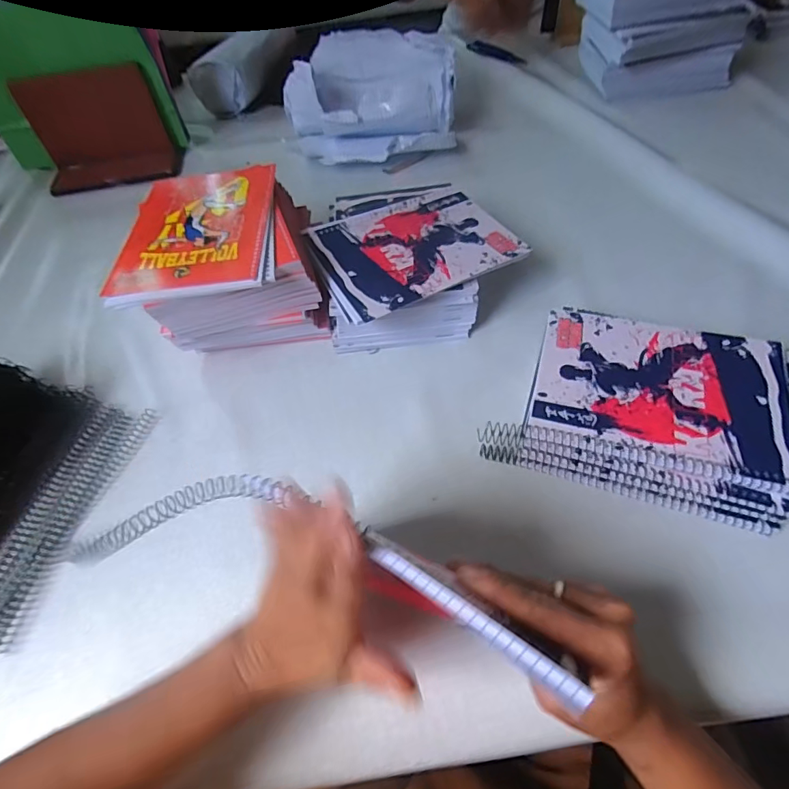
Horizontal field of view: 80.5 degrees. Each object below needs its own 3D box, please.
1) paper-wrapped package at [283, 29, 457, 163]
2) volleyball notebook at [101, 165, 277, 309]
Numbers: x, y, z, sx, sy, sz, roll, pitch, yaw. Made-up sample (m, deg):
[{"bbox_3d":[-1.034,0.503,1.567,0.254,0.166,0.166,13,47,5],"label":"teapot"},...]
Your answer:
[{"bbox_3d":[-0.039,-0.475,0.748,0.264,0.098,0.238,4,55,8],"label":"paper-wrapped package"},{"bbox_3d":[-0.199,-0.172,0.477,0.154,0.007,0.213,-9,54,-1],"label":"volleyball notebook"}]

